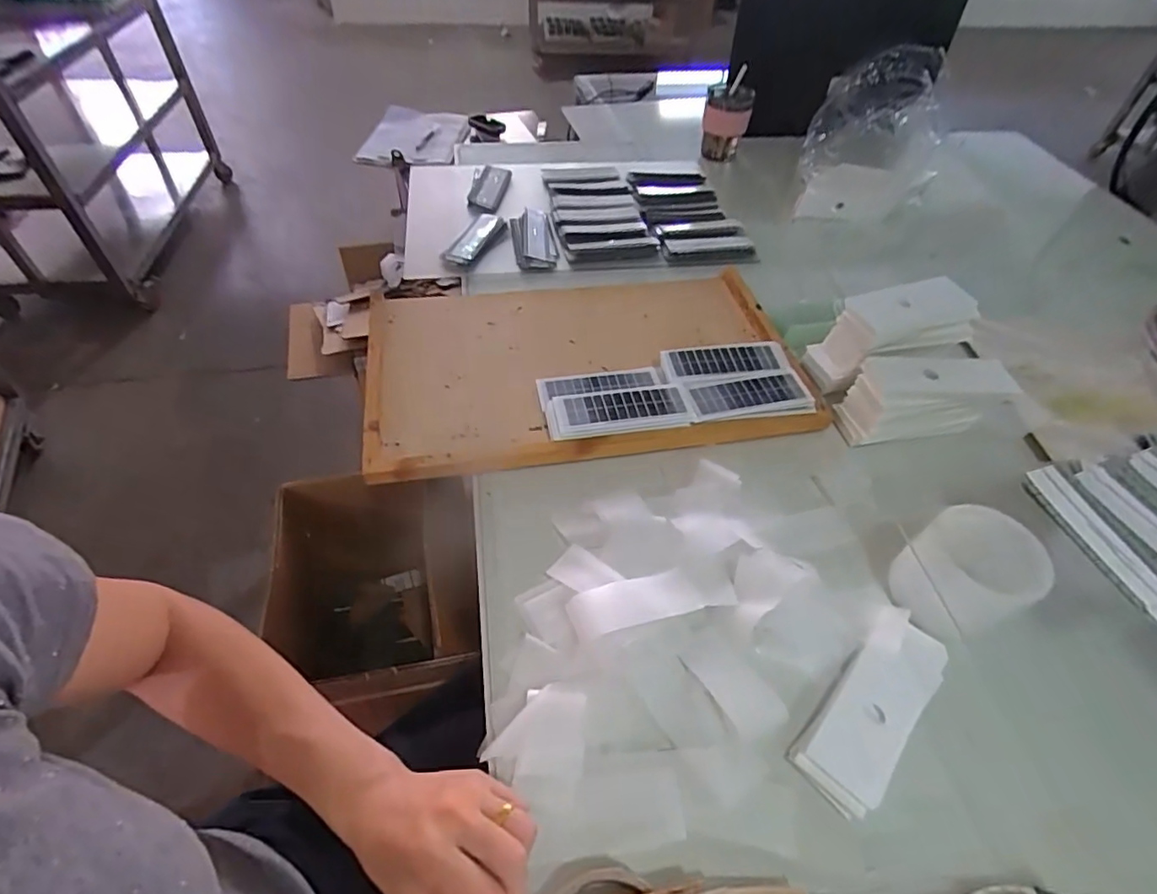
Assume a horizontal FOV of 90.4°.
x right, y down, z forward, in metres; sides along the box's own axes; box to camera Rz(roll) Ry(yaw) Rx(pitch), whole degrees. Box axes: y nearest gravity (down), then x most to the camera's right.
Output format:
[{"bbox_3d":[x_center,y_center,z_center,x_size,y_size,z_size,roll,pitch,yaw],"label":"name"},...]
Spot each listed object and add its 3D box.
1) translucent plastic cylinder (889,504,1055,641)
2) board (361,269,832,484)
[{"bbox_3d":[0.319,0.105,0.479,0.079,0.081,0.088,-26,56,-23],"label":"translucent plastic cylinder"},{"bbox_3d":[0.008,-0.118,0.681,0.496,0.031,0.317,-7,50,-8],"label":"board"}]

